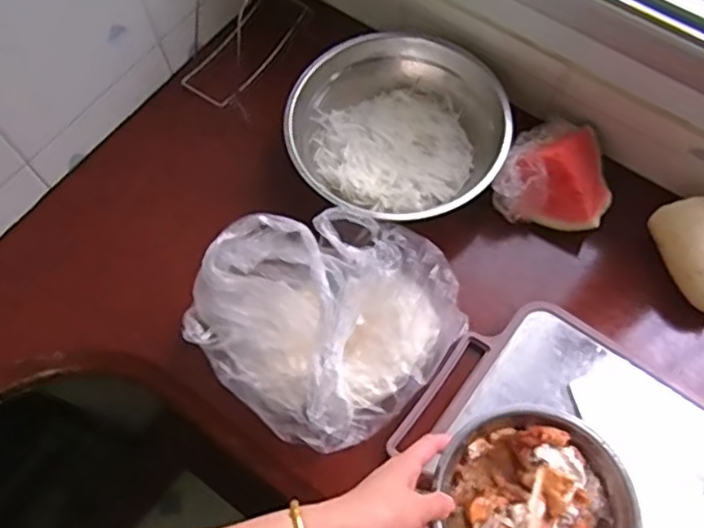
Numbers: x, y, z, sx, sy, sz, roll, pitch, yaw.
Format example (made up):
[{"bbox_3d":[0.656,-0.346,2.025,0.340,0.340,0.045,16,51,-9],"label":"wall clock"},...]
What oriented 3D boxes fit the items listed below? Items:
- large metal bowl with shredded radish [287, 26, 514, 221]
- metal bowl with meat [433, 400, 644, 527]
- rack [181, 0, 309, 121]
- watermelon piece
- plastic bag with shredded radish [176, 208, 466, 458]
[{"bbox_3d":[0.046,-0.137,0.689,0.220,0.087,0.201,-1,70,1],"label":"large metal bowl with shredded radish"},{"bbox_3d":[0.151,0.197,0.547,0.152,0.050,0.152,-1,70,1],"label":"metal bowl with meat"},{"bbox_3d":[-0.136,-0.266,0.745,0.100,0.113,0.158,29,73,12],"label":"rack"},{"bbox_3d":[0.209,-0.099,0.672,0.111,0.056,0.109,11,70,5],"label":"watermelon piece"},{"bbox_3d":[-0.019,0.046,0.606,0.218,0.117,0.199,-41,74,-12],"label":"plastic bag with shredded radish"}]

